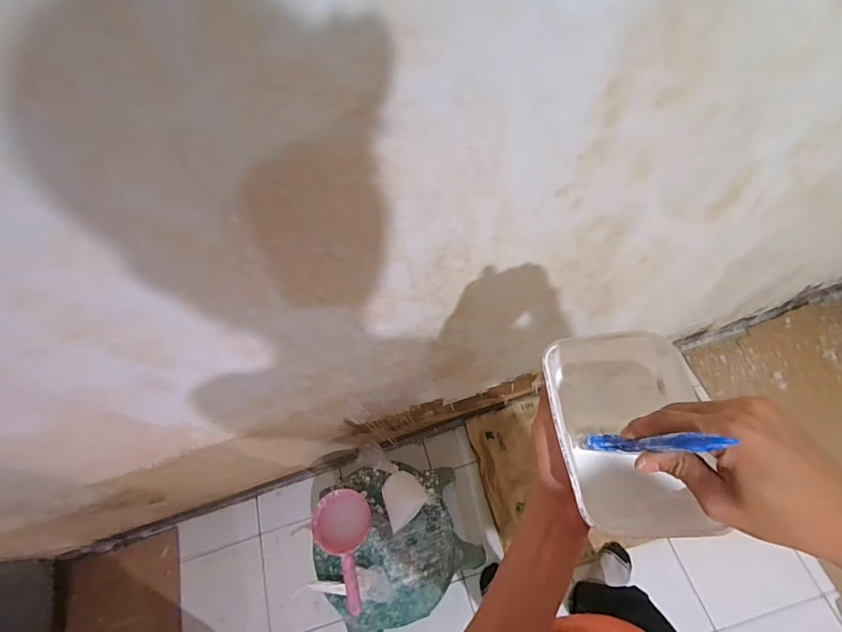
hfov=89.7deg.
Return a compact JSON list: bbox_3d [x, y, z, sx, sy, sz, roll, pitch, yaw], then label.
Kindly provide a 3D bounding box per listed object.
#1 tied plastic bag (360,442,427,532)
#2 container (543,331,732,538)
[{"bbox_3d":[-0.078,0.448,1.166,0.121,0.035,0.232,-29,64,-11],"label":"tied plastic bag"},{"bbox_3d":[0.184,0.103,0.385,0.124,0.065,0.176,-5,62,1],"label":"container"}]

